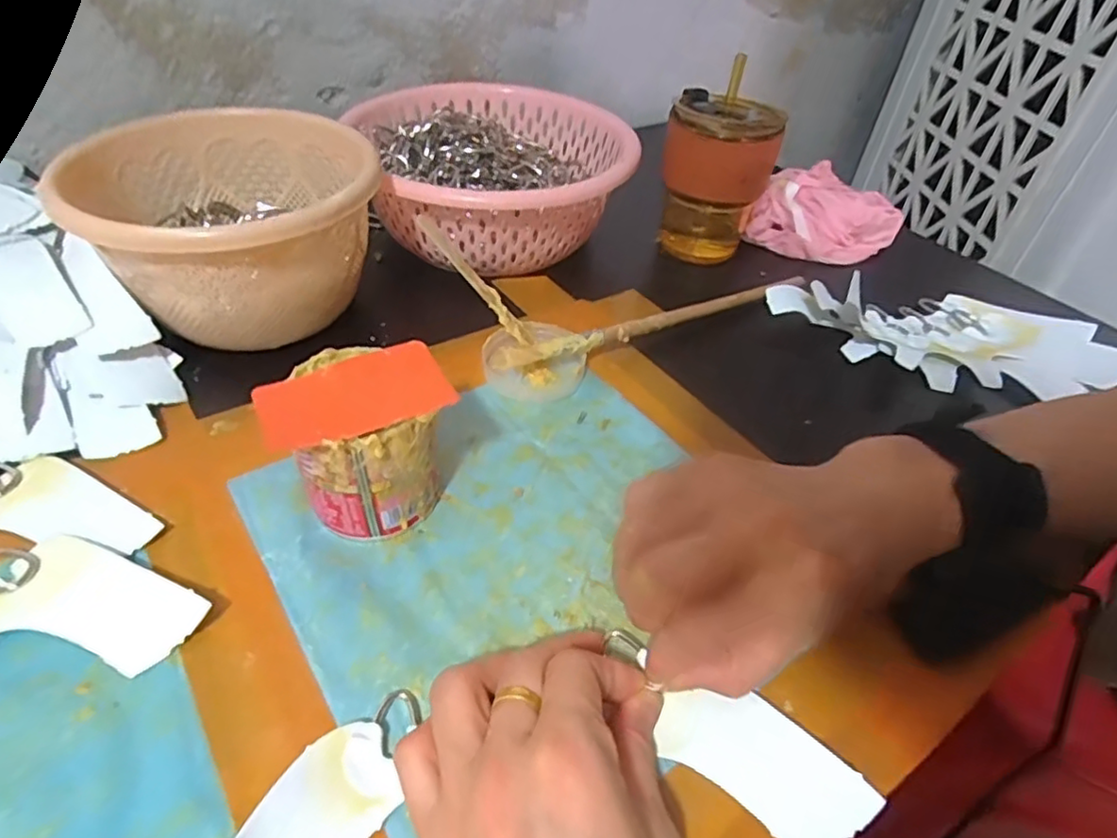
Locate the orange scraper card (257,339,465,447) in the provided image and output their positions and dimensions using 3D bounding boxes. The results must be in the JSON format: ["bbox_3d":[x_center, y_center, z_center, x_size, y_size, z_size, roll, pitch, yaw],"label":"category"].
[{"bbox_3d":[-0.090,-0.012,0.278,0.080,0.004,0.049,-20,49,-25],"label":"orange scraper card"}]

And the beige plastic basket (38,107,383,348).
[{"bbox_3d":[-0.204,-0.122,0.404,0.166,0.090,0.159,-12,47,-18],"label":"beige plastic basket"}]

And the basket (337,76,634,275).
[{"bbox_3d":[-0.047,-0.200,0.518,0.206,0.073,0.216,-14,49,-18],"label":"basket"}]

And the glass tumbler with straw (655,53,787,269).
[{"bbox_3d":[0.124,-0.195,0.506,0.084,0.136,0.072,15,45,9],"label":"glass tumbler with straw"}]

